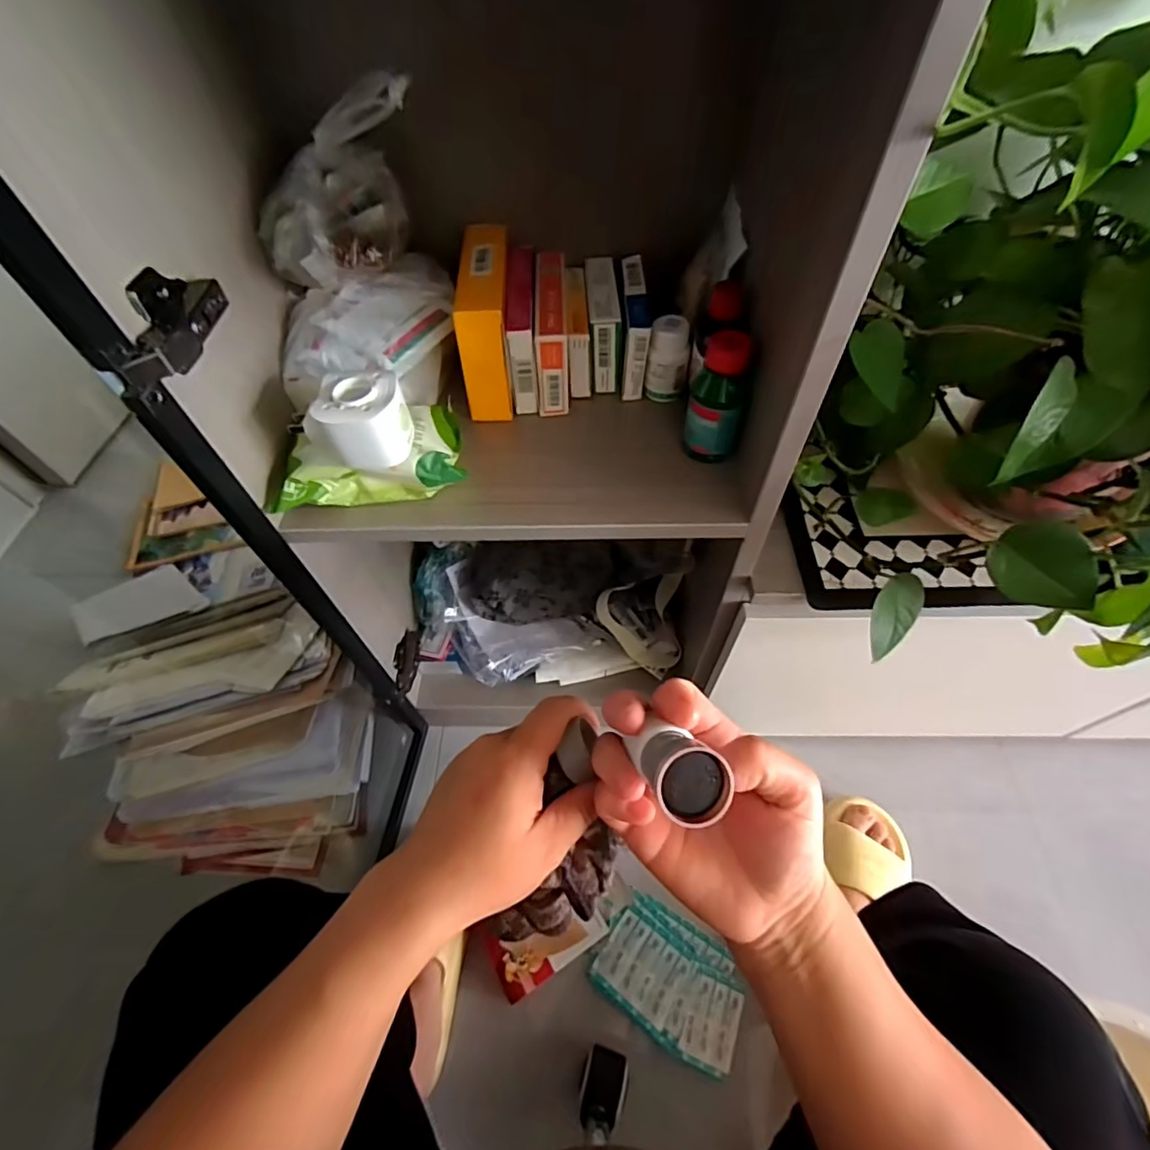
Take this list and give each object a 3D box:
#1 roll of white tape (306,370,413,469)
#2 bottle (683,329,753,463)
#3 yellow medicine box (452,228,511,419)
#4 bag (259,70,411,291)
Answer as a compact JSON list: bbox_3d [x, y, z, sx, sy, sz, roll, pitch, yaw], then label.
[{"bbox_3d":[-0.154,-0.110,0.387,0.068,0.050,0.048,-2,56,1],"label":"roll of white tape"},{"bbox_3d":[0.112,-0.137,0.422,0.043,0.100,0.047,13,57,10],"label":"bottle"},{"bbox_3d":[-0.078,-0.225,0.481,0.044,0.100,0.138,-4,56,0],"label":"yellow medicine box"},{"bbox_3d":[-0.169,-0.275,0.387,0.116,0.100,0.088,-34,61,-19],"label":"bag"}]

